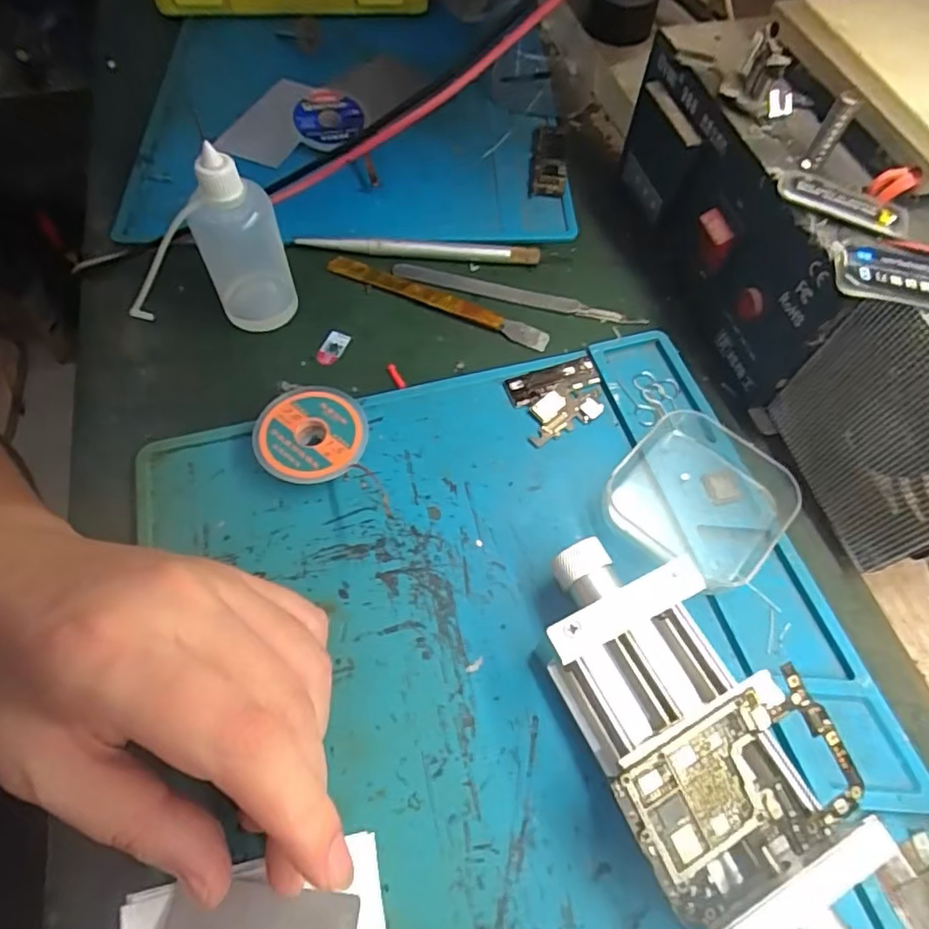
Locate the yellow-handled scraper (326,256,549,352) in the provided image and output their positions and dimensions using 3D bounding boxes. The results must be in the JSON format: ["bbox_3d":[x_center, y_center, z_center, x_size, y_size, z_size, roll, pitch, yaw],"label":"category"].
[{"bbox_3d":[-0.014,-0.084,0.297,0.118,0.005,0.012,23,62,12],"label":"yellow-handled scraper"}]

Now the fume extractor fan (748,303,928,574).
[{"bbox_3d":[0.156,-0.010,0.214,0.026,0.086,0.081,-18,62,-11],"label":"fume extractor fan"}]

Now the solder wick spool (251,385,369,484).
[{"bbox_3d":[-0.064,-0.011,0.250,0.044,0.016,0.043,1,60,-1],"label":"solder wick spool"}]

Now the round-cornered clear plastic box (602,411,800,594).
[{"bbox_3d":[0.098,0.011,0.240,0.063,0.016,0.067,40,67,20],"label":"round-cornered clear plastic box"}]

